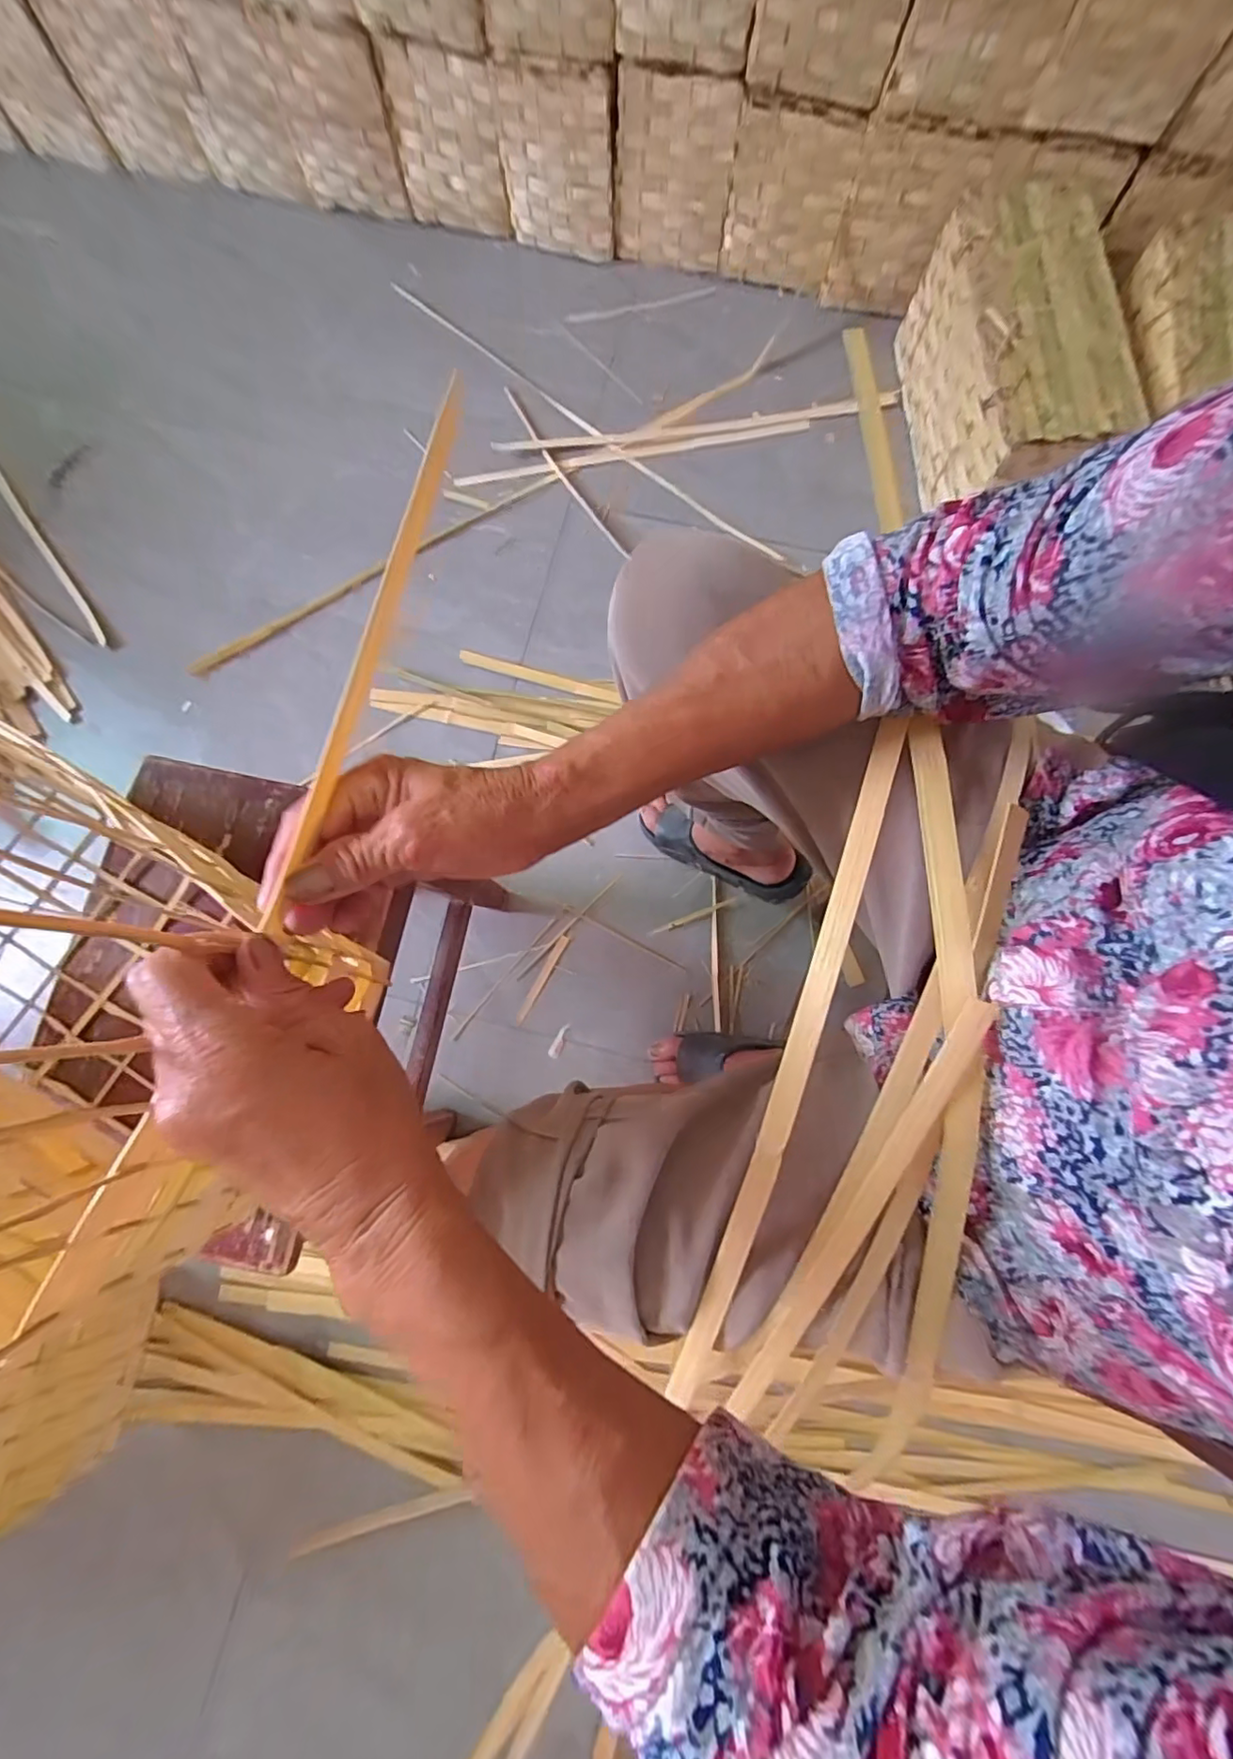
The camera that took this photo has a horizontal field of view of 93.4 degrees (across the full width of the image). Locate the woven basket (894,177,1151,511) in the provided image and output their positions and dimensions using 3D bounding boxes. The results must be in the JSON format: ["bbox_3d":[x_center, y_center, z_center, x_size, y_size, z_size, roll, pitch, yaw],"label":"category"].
[{"bbox_3d":[0.534,-0.696,0.807,0.172,0.195,0.394,-7,80,-1],"label":"woven basket"}]

